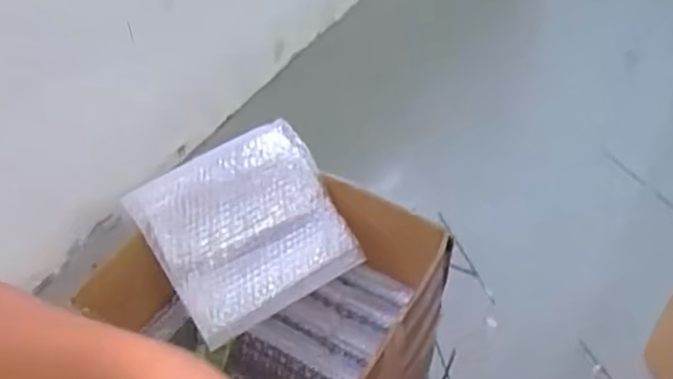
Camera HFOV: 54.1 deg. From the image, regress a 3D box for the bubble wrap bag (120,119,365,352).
[{"bbox_3d":[-0.134,0.057,0.997,0.271,0.044,0.267,-30,84,-18],"label":"bubble wrap bag"}]

